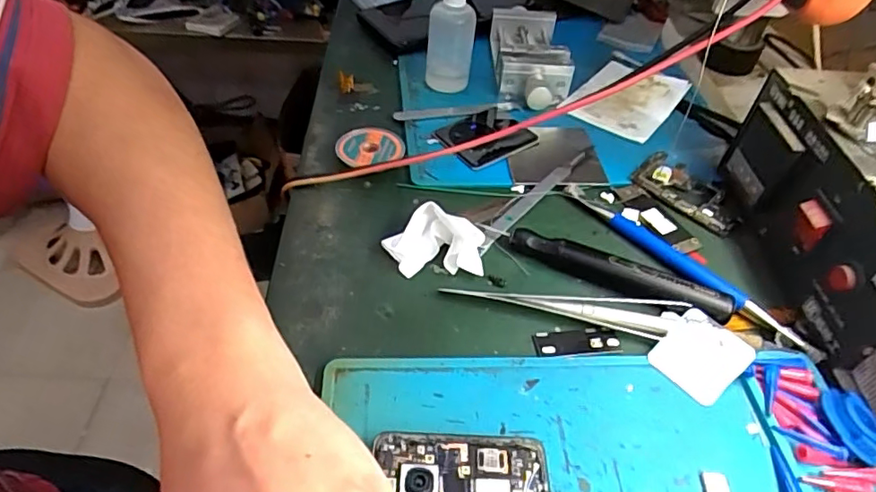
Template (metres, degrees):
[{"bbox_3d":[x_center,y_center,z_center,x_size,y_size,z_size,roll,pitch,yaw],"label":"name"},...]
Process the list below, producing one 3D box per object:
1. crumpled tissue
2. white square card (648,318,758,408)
[{"bbox_3d":[-0.002,-0.001,0.318,0.050,0.024,0.038,36,54,28],"label":"crumpled tissue"},{"bbox_3d":[0.132,0.056,0.281,0.040,0.004,0.037,-41,64,-14],"label":"white square card"}]

